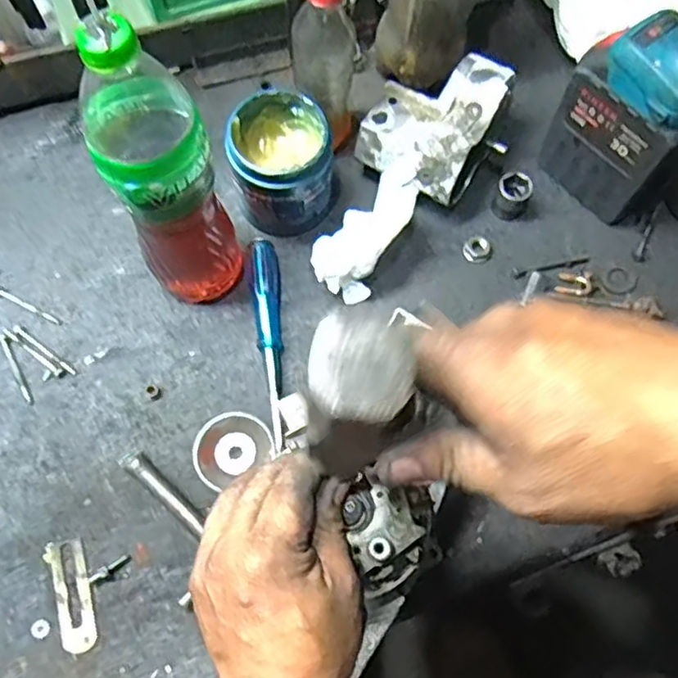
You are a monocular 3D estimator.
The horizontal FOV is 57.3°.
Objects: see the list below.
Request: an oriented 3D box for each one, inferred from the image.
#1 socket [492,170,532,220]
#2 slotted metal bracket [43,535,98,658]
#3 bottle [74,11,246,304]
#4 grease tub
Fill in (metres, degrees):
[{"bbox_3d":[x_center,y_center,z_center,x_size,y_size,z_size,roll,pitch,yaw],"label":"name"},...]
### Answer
[{"bbox_3d":[0.168,-0.139,0.601,0.032,0.036,0.033,1,68,-2],"label":"socket"},{"bbox_3d":[-0.212,0.204,0.493,0.028,0.004,0.084,-17,70,-9],"label":"slotted metal bracket"},{"bbox_3d":[-0.126,-0.116,0.463,0.084,0.274,0.083,-22,71,-11],"label":"bottle"},{"bbox_3d":[-0.048,-0.156,0.567,0.089,0.102,0.088,1,68,-2],"label":"grease tub"}]

